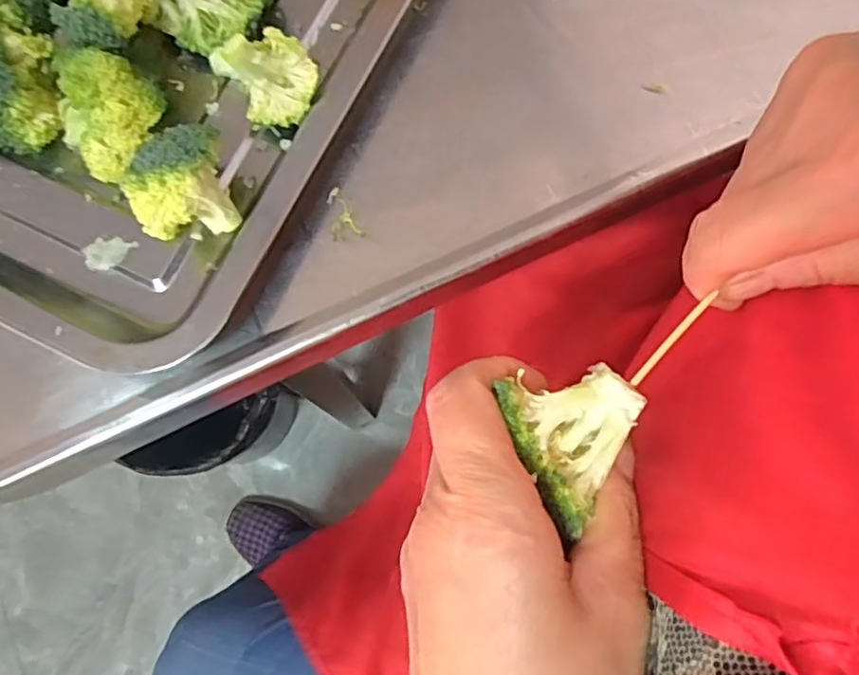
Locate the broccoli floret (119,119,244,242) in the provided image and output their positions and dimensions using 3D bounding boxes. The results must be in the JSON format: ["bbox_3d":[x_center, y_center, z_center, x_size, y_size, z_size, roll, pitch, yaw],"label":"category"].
[{"bbox_3d":[-0.090,-0.054,0.238,0.033,0.034,0.032,-20,79,-3],"label":"broccoli floret"}]

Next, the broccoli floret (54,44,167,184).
[{"bbox_3d":[-0.122,-0.086,0.246,0.039,0.033,0.033,-40,80,-7],"label":"broccoli floret"}]

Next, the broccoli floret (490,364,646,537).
[{"bbox_3d":[0.046,0.028,0.192,0.040,0.017,0.043,-26,79,-4],"label":"broccoli floret"}]

